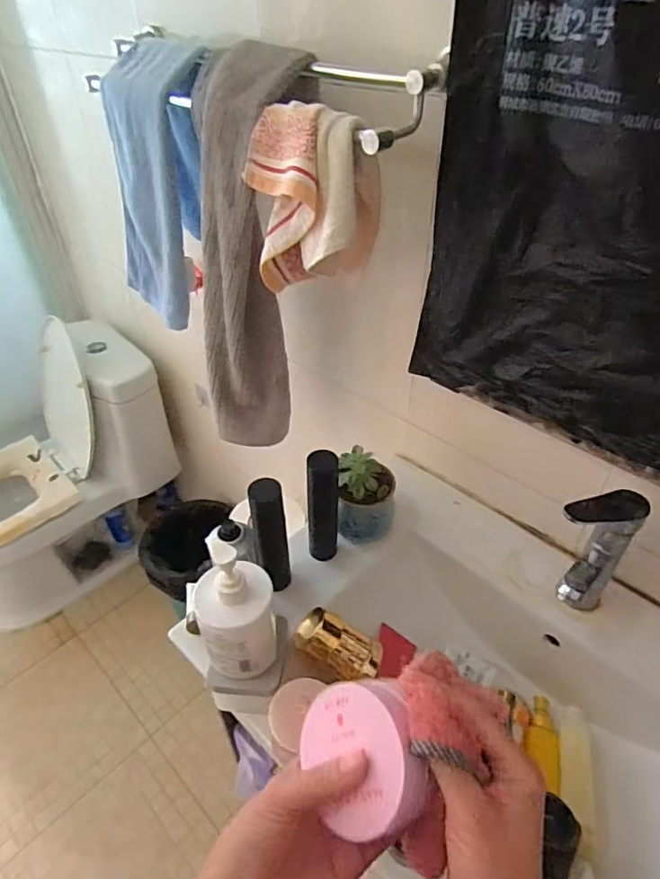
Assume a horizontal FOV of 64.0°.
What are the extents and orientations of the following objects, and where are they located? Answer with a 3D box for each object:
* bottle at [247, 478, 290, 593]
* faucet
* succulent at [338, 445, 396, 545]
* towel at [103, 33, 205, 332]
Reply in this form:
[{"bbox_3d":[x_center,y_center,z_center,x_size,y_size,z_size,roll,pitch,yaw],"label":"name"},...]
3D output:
[{"bbox_3d":[-0.074,0.129,0.670,0.041,0.174,0.047,-7,42,-9],"label":"bottle"},{"bbox_3d":[0.299,0.150,0.632,0.124,0.183,0.066,-30,49,-30],"label":"faucet"},{"bbox_3d":[0.053,0.088,0.769,0.084,0.126,0.077,6,41,6],"label":"succulent"},{"bbox_3d":[-0.268,-0.387,0.849,0.155,0.383,0.157,-14,43,-16],"label":"towel"}]

